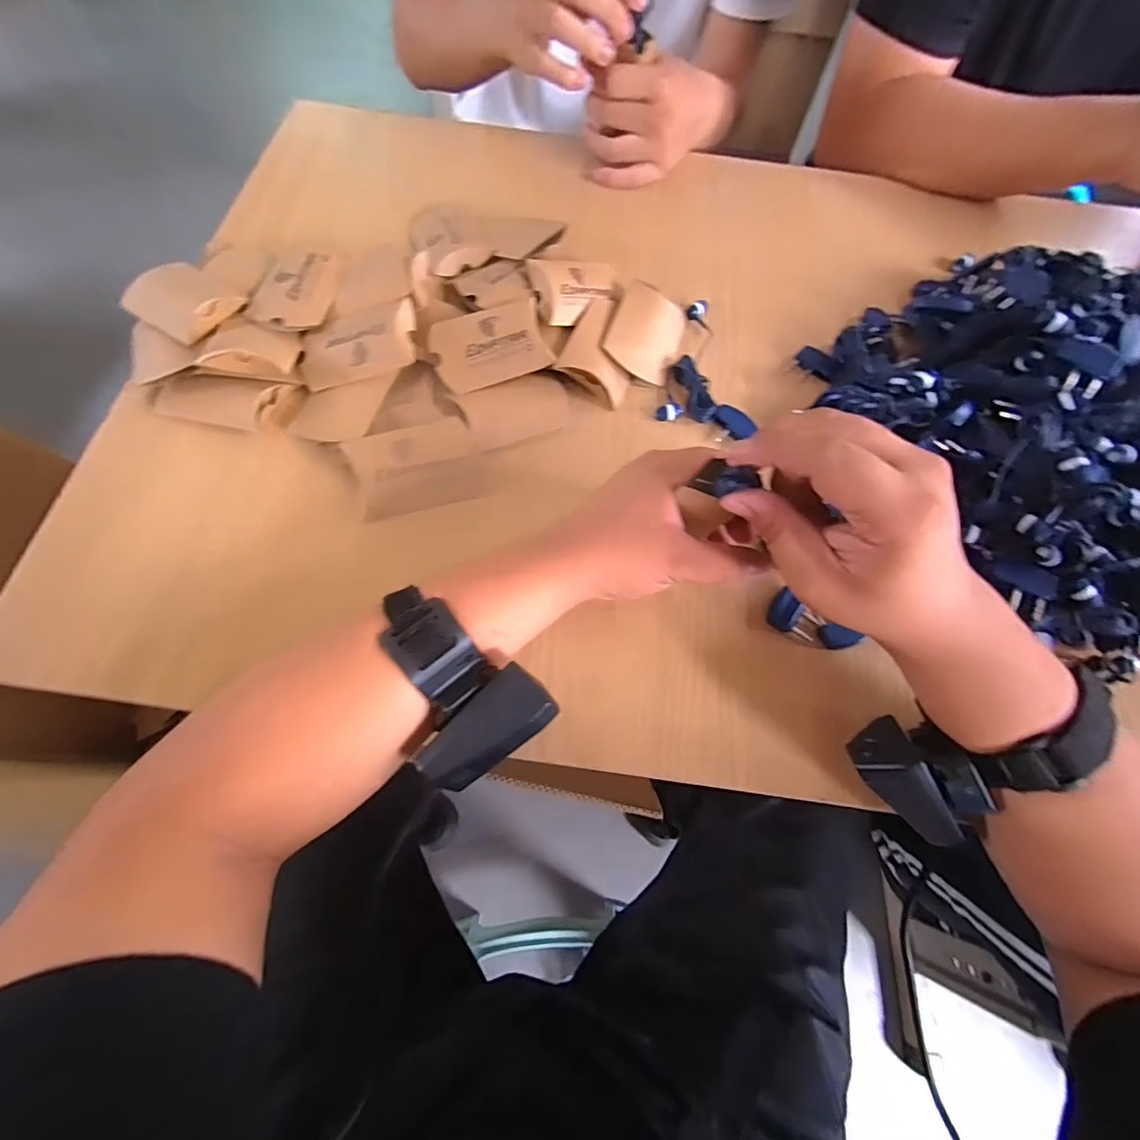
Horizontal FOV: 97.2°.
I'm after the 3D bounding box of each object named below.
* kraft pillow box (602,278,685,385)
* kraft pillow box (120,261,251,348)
[{"bbox_3d":[0.063,-0.191,0.409,0.059,0.009,0.081,27,72,-15],"label":"kraft pillow box"},{"bbox_3d":[-0.287,-0.201,0.372,0.079,0.014,0.056,33,71,11],"label":"kraft pillow box"}]

